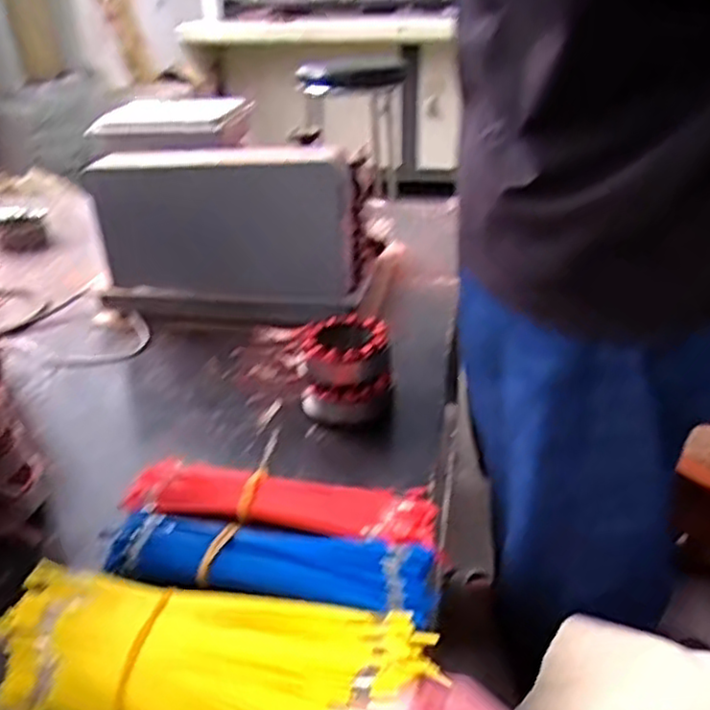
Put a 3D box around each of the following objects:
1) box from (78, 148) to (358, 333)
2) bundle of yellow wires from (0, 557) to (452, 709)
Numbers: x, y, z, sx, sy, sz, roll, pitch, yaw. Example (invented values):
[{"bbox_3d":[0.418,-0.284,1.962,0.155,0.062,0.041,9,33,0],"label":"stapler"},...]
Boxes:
[{"bbox_3d":[-0.144,-0.138,0.807,0.302,0.187,0.072,5,31,12],"label":"box"},{"bbox_3d":[-0.087,0.190,0.420,0.253,0.057,0.111,5,31,12],"label":"bundle of yellow wires"}]

